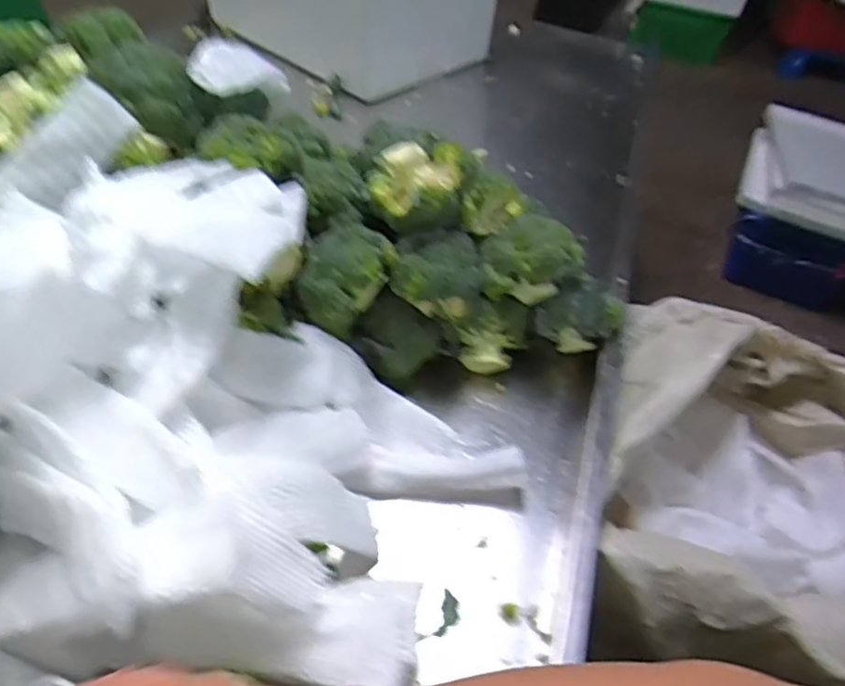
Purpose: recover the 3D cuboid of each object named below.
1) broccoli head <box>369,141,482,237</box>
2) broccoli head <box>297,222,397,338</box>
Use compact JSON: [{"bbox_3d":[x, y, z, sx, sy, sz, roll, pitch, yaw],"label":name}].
[{"bbox_3d":[-0.002,-0.185,0.732,0.099,0.073,0.106,32,51,23],"label":"broccoli head"},{"bbox_3d":[-0.082,-0.075,0.697,0.080,0.098,0.112,21,47,13],"label":"broccoli head"}]

